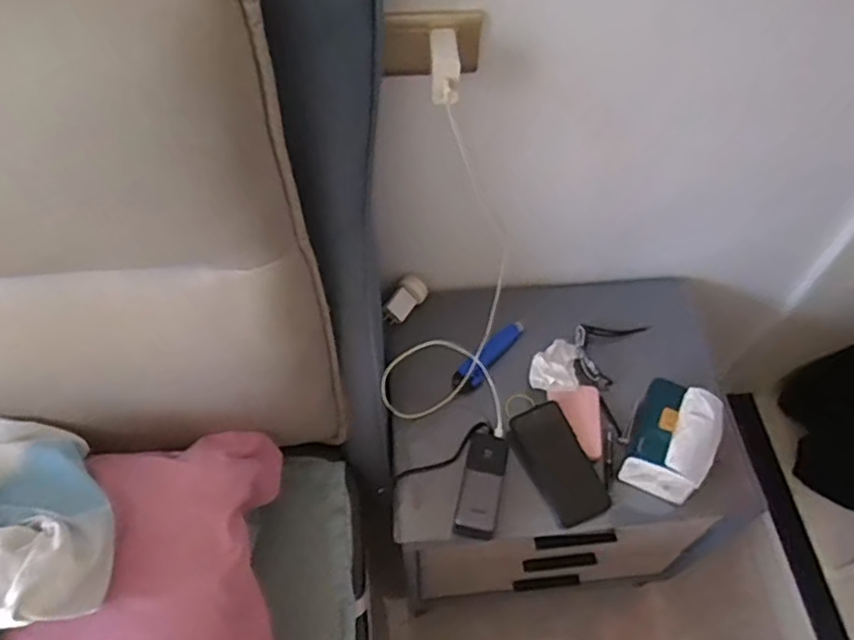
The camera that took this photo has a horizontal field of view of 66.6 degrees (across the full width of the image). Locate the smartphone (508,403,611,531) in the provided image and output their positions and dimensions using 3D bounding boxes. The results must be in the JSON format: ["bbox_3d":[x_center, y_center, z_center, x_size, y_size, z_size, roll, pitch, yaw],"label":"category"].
[{"bbox_3d":[0.186,0.199,0.910,0.080,0.013,0.163,-28,74,-2],"label":"smartphone"}]

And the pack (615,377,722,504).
[{"bbox_3d":[0.333,0.161,0.886,0.102,0.092,0.137,24,60,15],"label":"pack"}]

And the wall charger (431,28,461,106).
[{"bbox_3d":[0.020,-0.269,0.685,0.029,0.027,0.080,-1,97,0],"label":"wall charger"}]

